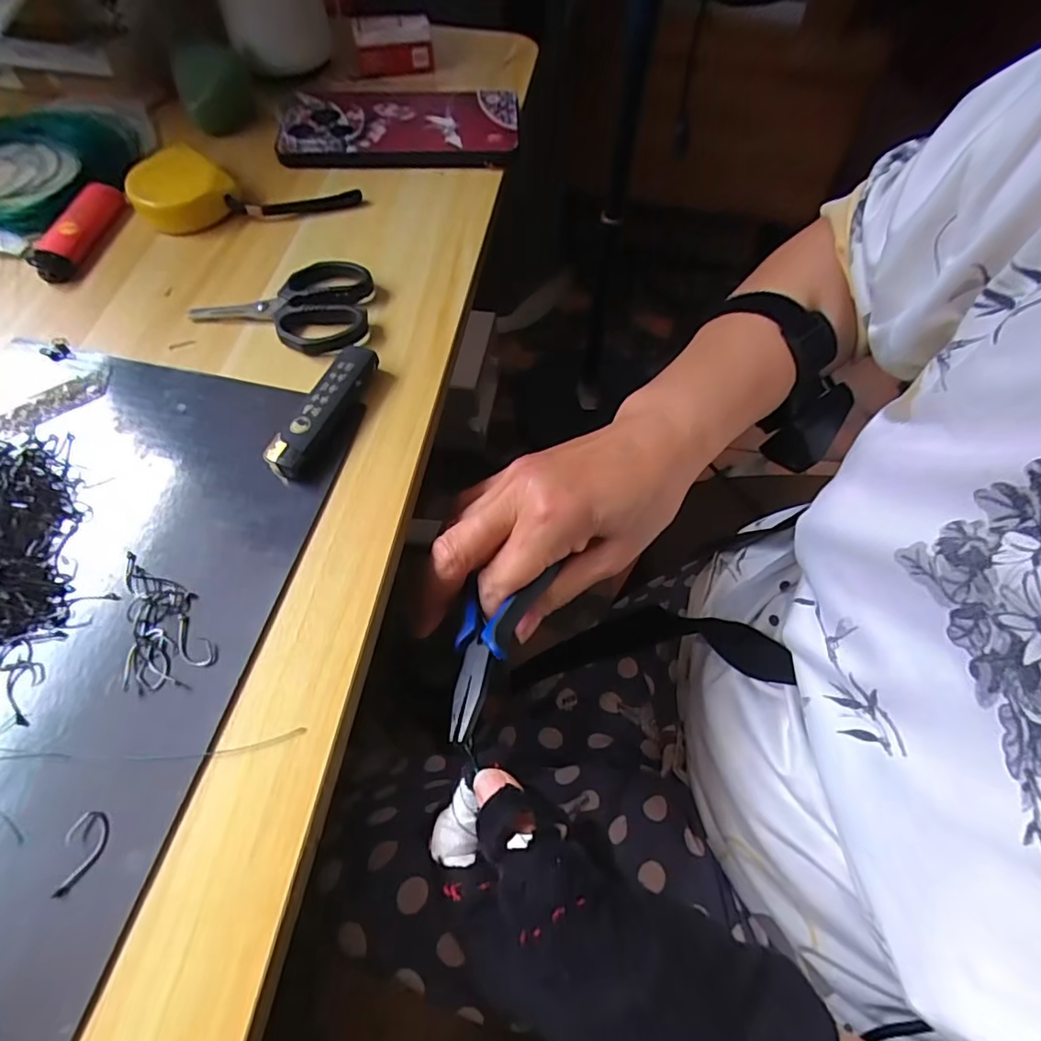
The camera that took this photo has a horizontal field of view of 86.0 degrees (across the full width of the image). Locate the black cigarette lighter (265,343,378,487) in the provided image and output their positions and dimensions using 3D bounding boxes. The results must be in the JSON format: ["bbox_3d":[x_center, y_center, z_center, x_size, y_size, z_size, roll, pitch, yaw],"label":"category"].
[{"bbox_3d":[-0.098,-0.054,0.273,0.024,0.014,0.079,19,63,8],"label":"black cigarette lighter"}]

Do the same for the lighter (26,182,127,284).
[{"bbox_3d":[-0.266,-0.175,0.336,0.029,0.012,0.077,12,62,5],"label":"lighter"}]

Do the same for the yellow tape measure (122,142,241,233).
[{"bbox_3d":[-0.209,-0.204,0.346,0.050,0.022,0.052,38,67,17],"label":"yellow tape measure"}]

